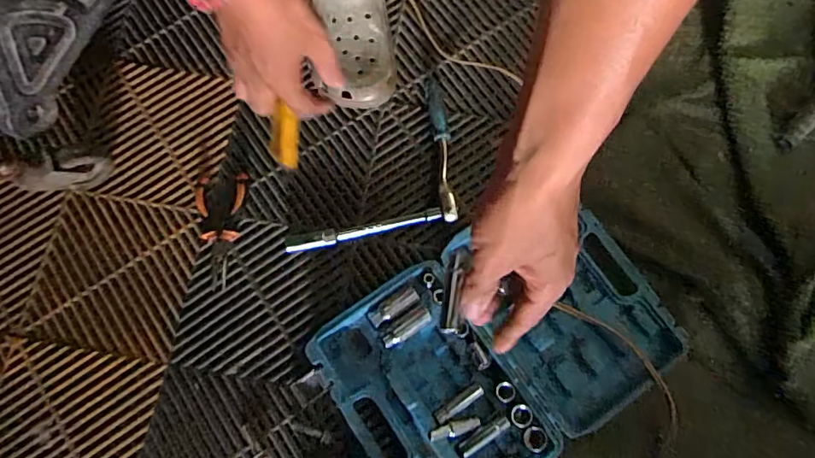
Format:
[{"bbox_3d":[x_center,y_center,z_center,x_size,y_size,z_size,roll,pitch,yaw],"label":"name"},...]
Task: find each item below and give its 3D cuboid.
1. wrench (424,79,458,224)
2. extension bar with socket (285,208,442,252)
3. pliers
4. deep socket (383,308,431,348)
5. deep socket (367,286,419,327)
[{"bbox_3d":[0.045,-0.108,0.680,0.023,0.030,0.204,-6,76,-1],"label":"wrench"},{"bbox_3d":[-0.058,0.002,0.660,0.205,0.023,0.025,-10,77,-2],"label":"extension bar with socket"},{"bbox_3d":[-0.250,0.000,0.664,0.065,0.014,0.154,0,76,0],"label":"pliers"},{"bbox_3d":[-0.001,0.120,0.610,0.062,0.025,0.020,-35,79,-8],"label":"deep socket"},{"bbox_3d":[-0.018,0.094,0.618,0.064,0.015,0.021,-32,78,-7],"label":"deep socket"}]

